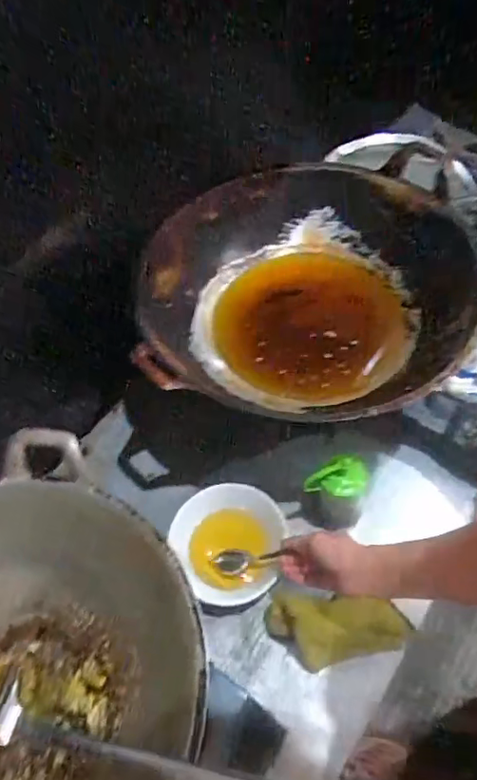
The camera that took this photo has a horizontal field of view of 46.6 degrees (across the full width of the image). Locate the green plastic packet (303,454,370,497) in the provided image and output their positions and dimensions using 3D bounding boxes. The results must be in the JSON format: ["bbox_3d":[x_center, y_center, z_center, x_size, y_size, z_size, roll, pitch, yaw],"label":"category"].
[{"bbox_3d":[0.124,0.110,0.696,0.078,0.044,0.037,-5,55,1],"label":"green plastic packet"}]

